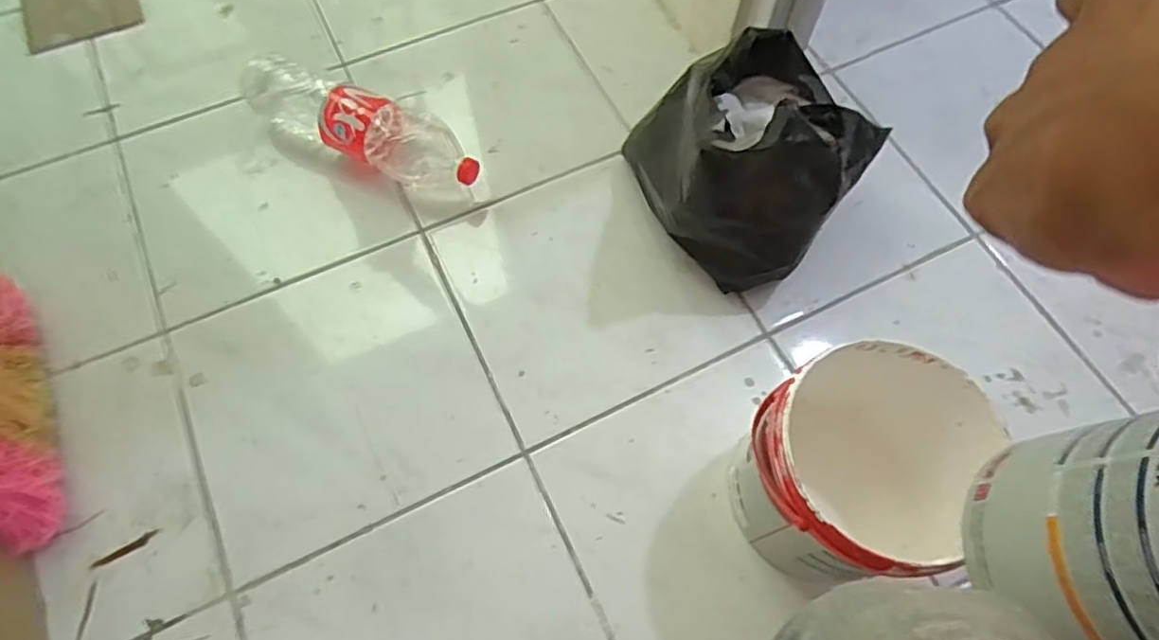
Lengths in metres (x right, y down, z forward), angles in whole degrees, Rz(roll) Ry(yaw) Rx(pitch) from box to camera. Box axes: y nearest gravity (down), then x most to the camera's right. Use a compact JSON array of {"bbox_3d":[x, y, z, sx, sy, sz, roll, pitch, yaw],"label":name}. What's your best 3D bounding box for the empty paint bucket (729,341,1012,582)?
[{"bbox_3d":[0.239,0.119,0.582,0.181,0.186,0.213,8,65,3],"label":"empty paint bucket"}]

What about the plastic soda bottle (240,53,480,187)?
[{"bbox_3d":[-0.251,-0.236,0.772,0.279,0.076,0.079,23,65,9],"label":"plastic soda bottle"}]

